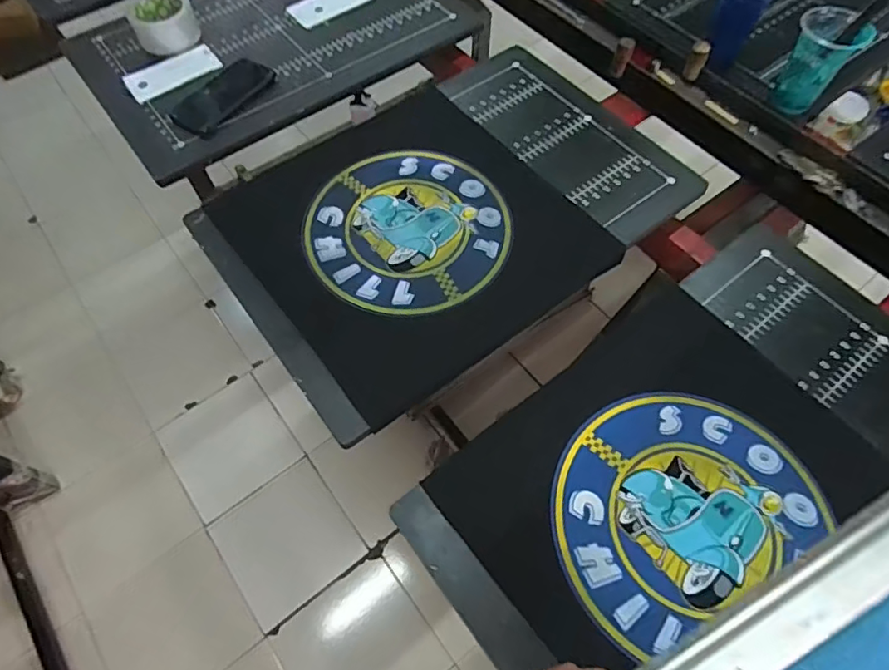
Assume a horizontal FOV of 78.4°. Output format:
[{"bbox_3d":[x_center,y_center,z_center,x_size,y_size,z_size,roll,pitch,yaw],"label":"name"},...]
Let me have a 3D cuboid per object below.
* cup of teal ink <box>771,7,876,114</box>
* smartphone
[{"bbox_3d":[0.522,-0.385,0.771,0.073,0.132,0.074,0,61,1],"label":"cup of teal ink"},{"bbox_3d":[-0.335,-0.363,0.828,0.078,0.007,0.161,31,66,16],"label":"smartphone"}]

